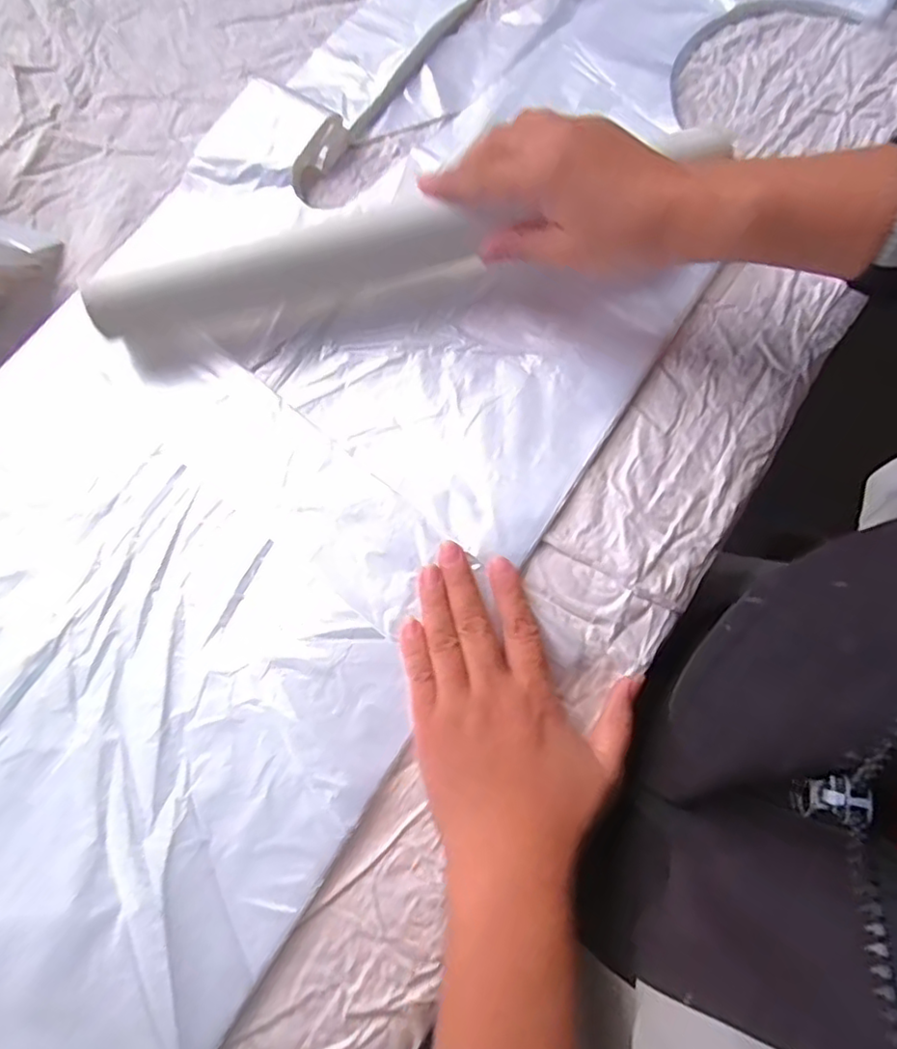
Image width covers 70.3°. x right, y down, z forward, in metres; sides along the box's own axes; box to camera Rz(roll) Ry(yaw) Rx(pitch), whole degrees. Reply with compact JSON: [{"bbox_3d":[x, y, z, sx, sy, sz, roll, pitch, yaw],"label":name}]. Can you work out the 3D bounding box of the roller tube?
[{"bbox_3d":[-0.025,-0.162,0.352,0.341,0.040,0.037,-14,74,-2],"label":"roller tube"}]

